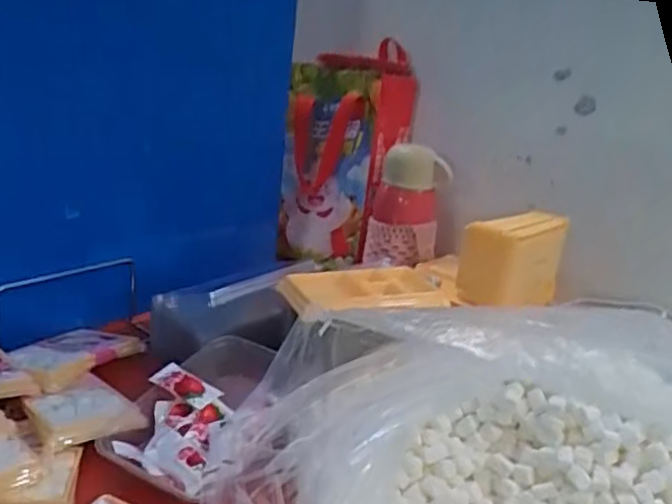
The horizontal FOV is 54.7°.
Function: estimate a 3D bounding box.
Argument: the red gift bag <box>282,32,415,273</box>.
[{"bbox_3d":[0.002,-0.136,0.952,0.176,0.305,0.105,16,20,27],"label":"red gift bag"}]

